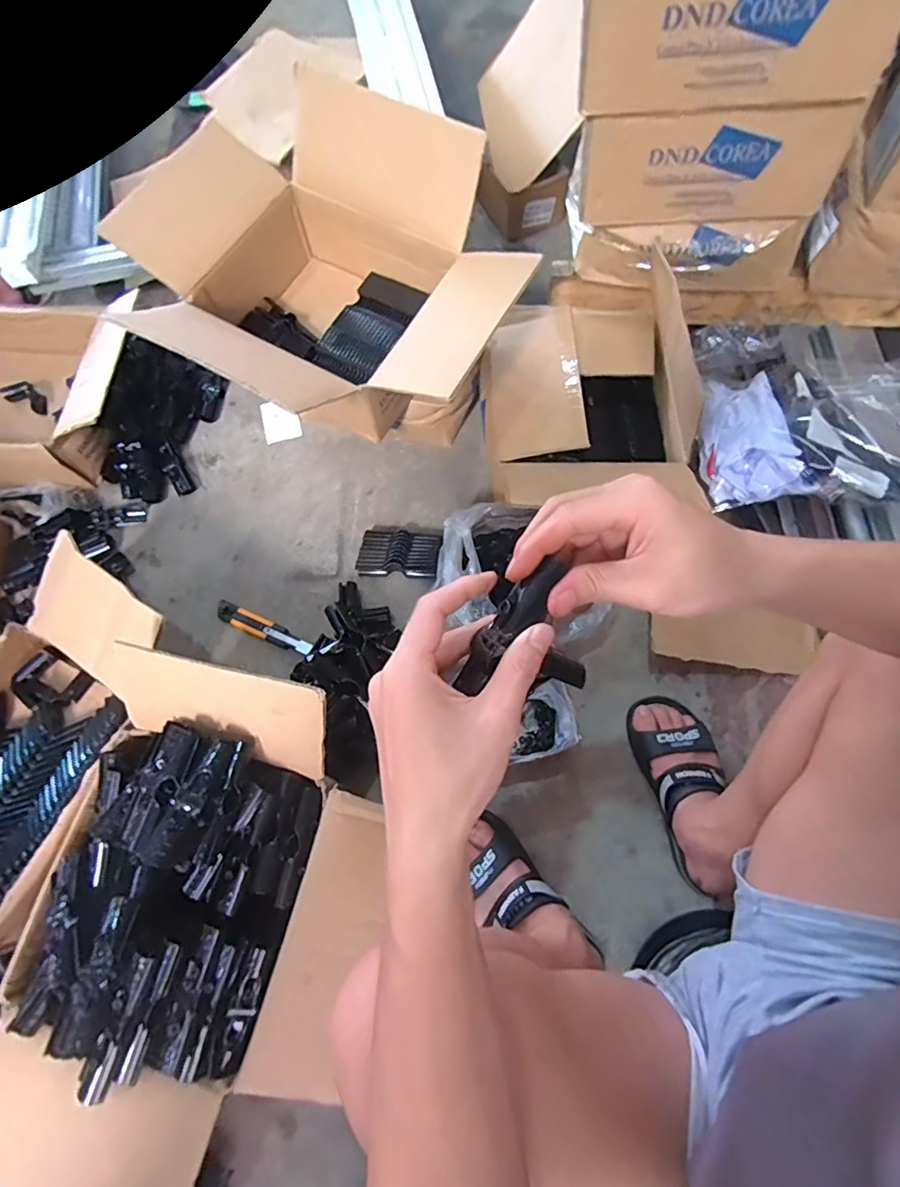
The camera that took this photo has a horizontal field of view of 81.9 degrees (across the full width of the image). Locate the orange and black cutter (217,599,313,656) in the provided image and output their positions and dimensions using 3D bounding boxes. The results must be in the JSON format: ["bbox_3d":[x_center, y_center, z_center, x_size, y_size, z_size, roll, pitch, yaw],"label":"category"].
[{"bbox_3d":[-0.304,0.058,0.847,0.175,0.014,0.034,22,72,11],"label":"orange and black cutter"}]

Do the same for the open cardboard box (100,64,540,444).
[{"bbox_3d":[-0.183,-0.431,0.747,0.527,0.220,0.443,28,74,13],"label":"open cardboard box"}]

